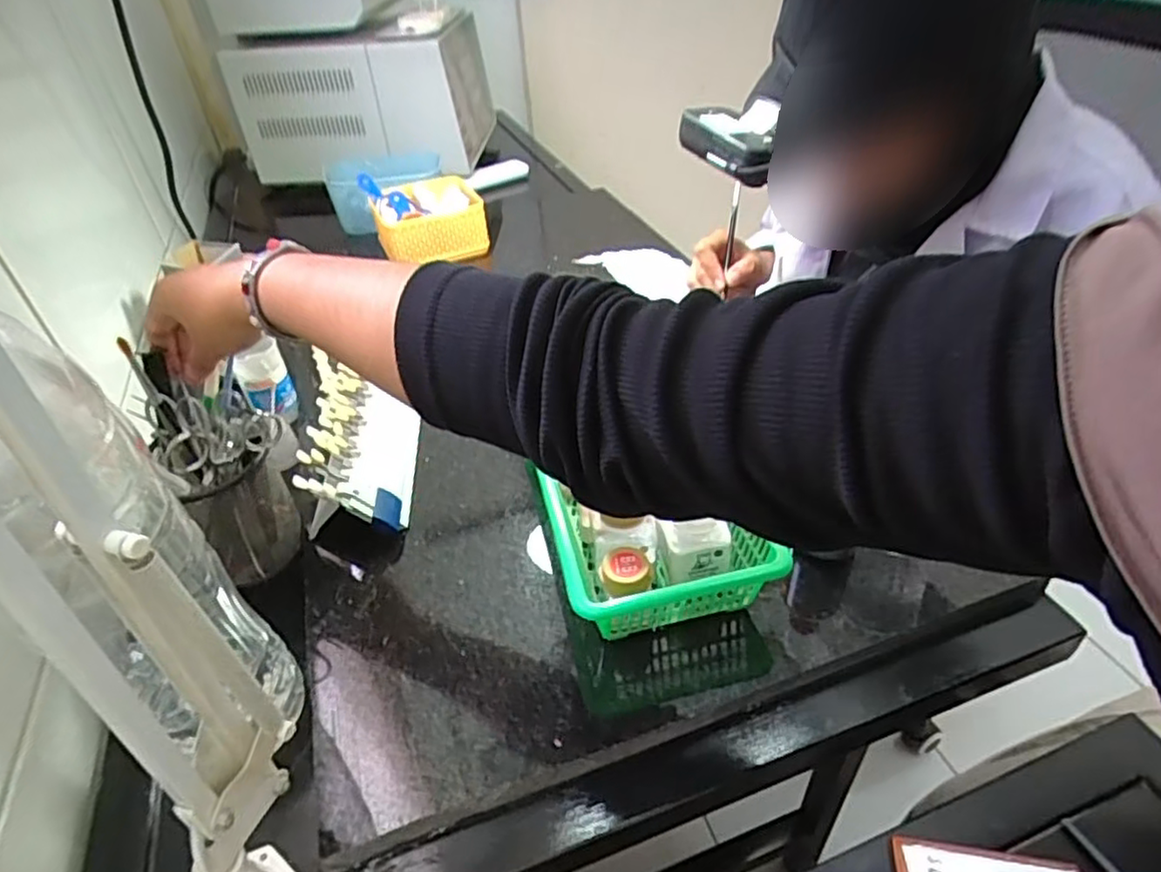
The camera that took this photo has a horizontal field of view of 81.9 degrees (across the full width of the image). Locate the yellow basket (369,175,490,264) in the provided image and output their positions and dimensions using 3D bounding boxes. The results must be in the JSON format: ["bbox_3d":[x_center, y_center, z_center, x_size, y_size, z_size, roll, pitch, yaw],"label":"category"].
[{"bbox_3d":[-0.201,-0.289,0.901,0.144,0.072,0.112,-19,41,-17],"label":"yellow basket"}]

